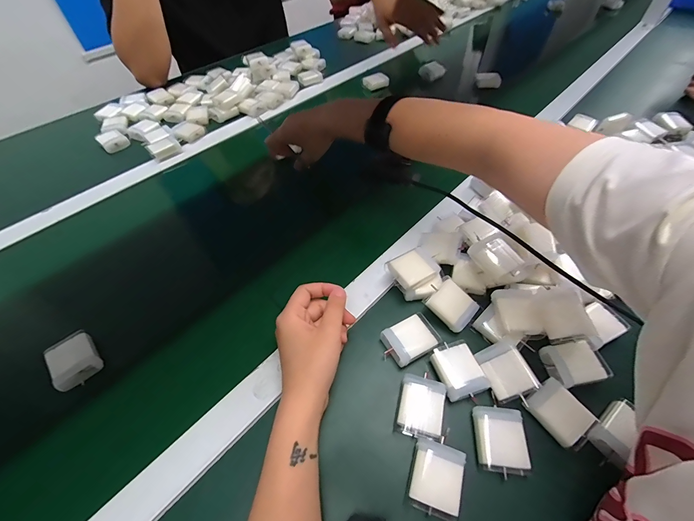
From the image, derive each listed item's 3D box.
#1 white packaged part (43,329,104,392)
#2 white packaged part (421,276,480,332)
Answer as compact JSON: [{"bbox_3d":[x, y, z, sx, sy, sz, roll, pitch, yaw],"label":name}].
[{"bbox_3d":[-0.293,0.105,0.341,0.040,0.016,0.058,-35,60,-23],"label":"white packaged part"},{"bbox_3d":[0.119,0.050,0.364,0.042,0.019,0.053,-41,79,-16],"label":"white packaged part"}]

